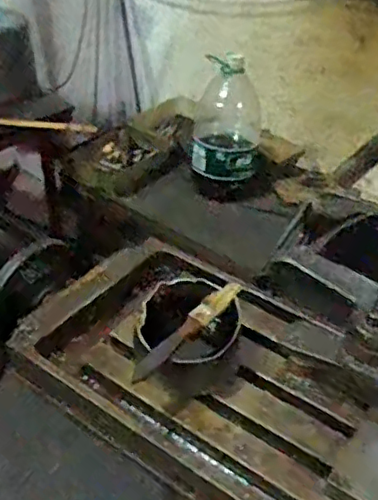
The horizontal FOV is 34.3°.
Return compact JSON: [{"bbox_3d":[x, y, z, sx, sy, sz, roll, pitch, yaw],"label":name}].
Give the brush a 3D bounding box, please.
[{"bbox_3d":[0.001,0.074,0.584,0.018,0.025,0.147,29,45,30],"label":"brush"}]

